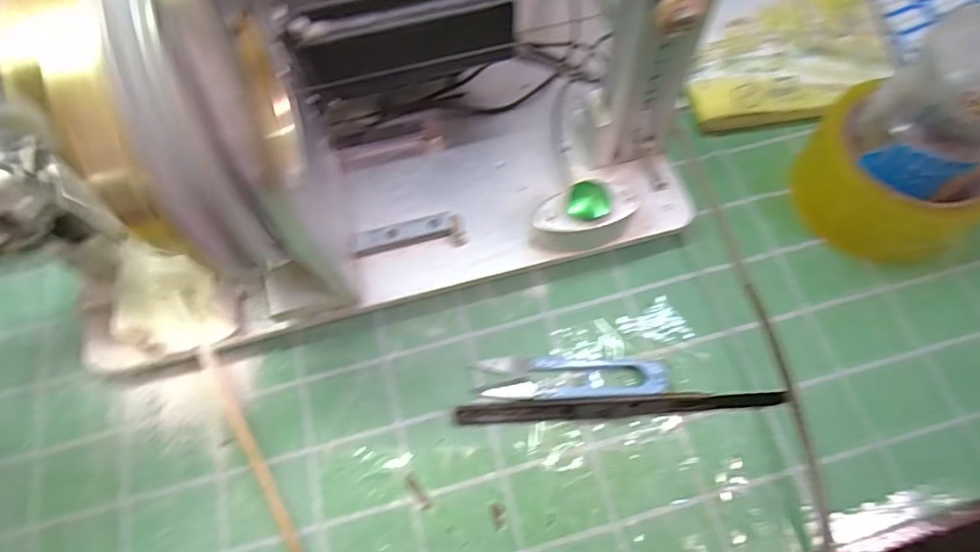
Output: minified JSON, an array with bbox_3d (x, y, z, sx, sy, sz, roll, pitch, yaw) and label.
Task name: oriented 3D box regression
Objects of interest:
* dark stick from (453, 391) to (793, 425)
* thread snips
[{"bbox_3d":[0.066,0.069,0.298,0.166,0.014,0.012,-3,65,0],"label":"dark stick"},{"bbox_3d":[0.046,0.055,0.308,0.104,0.010,0.023,-1,65,1],"label":"thread snips"}]

